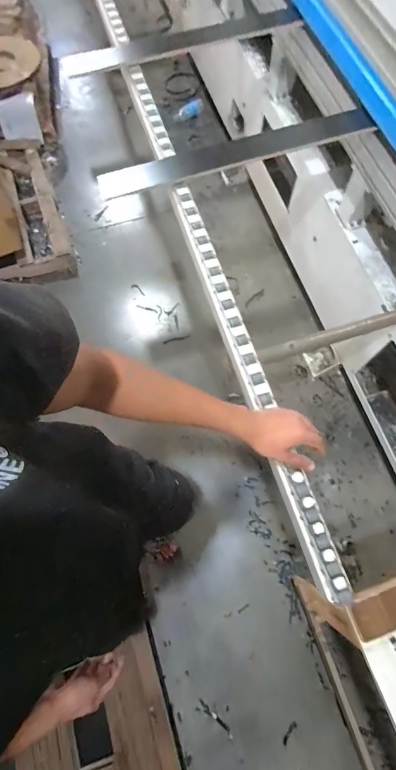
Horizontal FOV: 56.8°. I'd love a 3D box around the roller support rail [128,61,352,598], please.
[{"bbox_3d":[0.033,-0.260,0.905,0.064,0.063,1.466,-17,71,-5],"label":"roller support rail"}]

